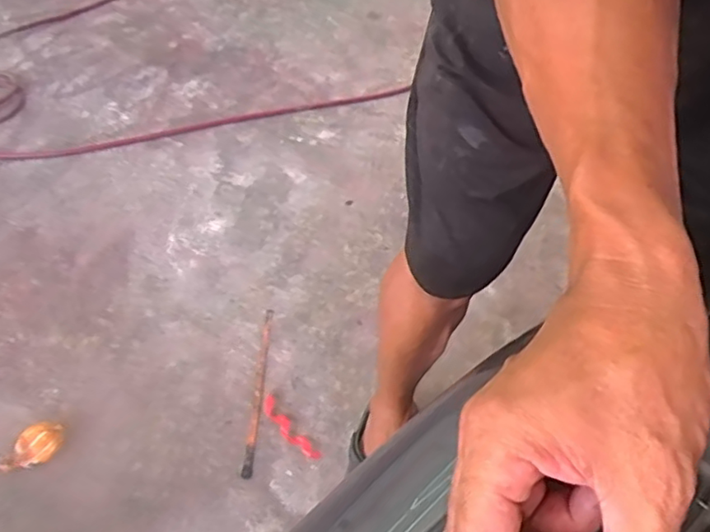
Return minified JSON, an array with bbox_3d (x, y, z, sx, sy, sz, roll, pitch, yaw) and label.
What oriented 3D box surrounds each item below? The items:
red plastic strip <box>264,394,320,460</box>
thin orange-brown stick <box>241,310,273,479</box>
[{"bbox_3d":[-0.109,0.265,0.974,0.028,0.004,0.137,-32,59,-25],"label":"red plastic strip"},{"bbox_3d":[-0.163,0.205,1.017,0.018,0.009,0.305,3,51,1],"label":"thin orange-brown stick"}]

